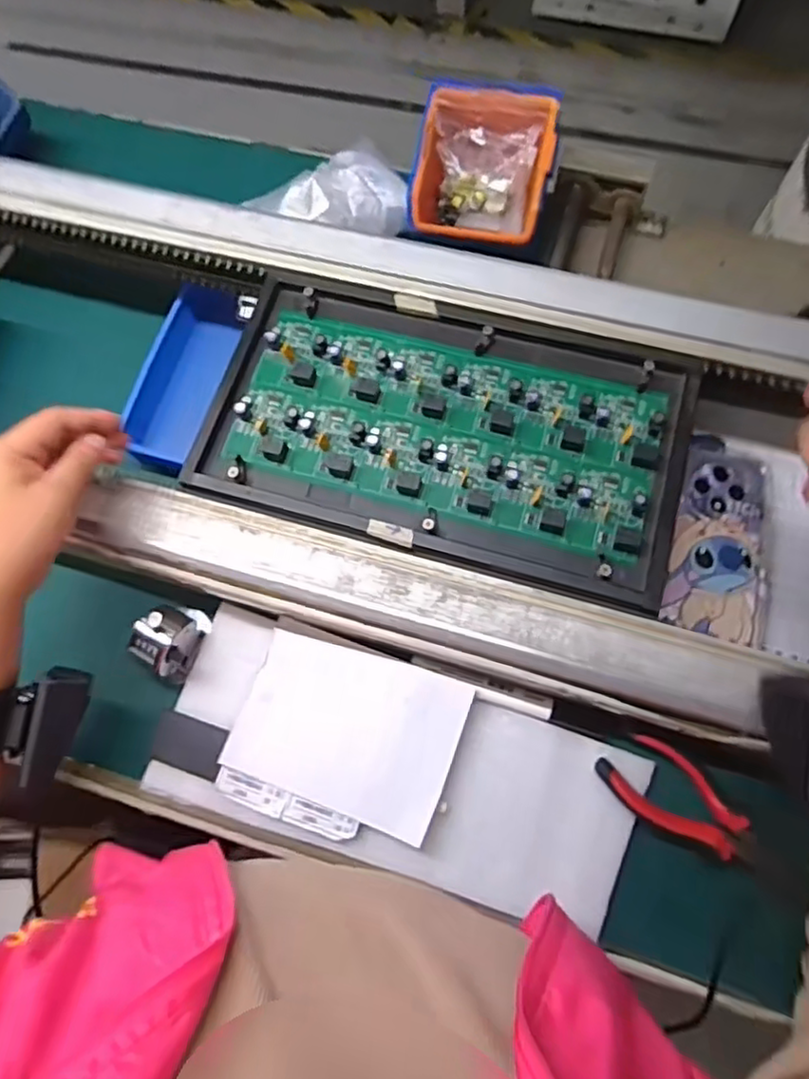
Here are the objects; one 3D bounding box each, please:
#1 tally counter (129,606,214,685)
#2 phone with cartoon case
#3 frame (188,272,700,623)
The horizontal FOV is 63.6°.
[{"bbox_3d":[-0.161,0.067,0.439,0.031,0.042,0.049,14,73,7],"label":"tally counter"},{"bbox_3d":[0.236,0.001,0.487,0.070,0.012,0.146,14,73,7],"label":"phone with cartoon case"},{"bbox_3d":[0.029,-0.081,0.456,0.323,0.017,0.186,16,73,8],"label":"frame"}]

